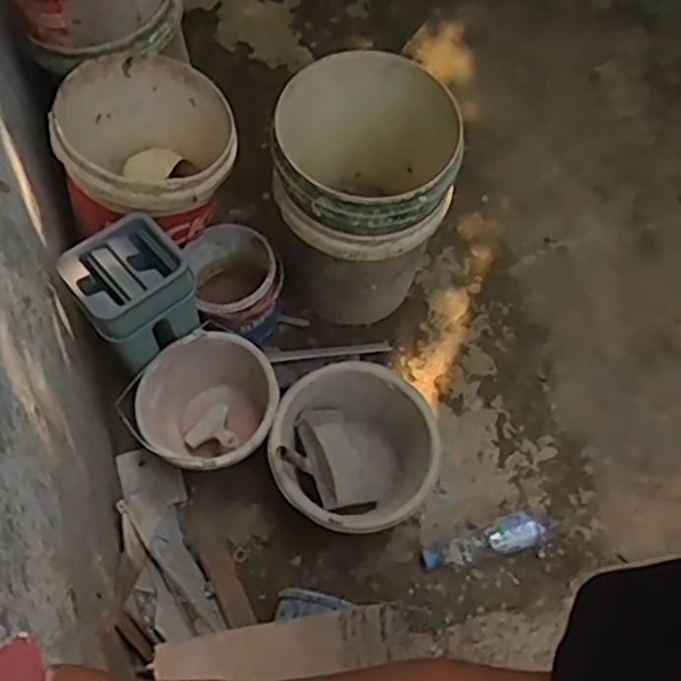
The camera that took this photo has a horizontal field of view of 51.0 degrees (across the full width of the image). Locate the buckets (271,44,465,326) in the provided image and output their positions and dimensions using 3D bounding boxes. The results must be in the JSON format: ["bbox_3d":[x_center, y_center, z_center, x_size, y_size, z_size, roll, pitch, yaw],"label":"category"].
[{"bbox_3d":[0.030,-0.241,1.384,0.315,0.512,0.302,1,66,-2],"label":"buckets"}]

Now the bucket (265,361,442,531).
[{"bbox_3d":[0.022,0.209,1.306,0.279,0.242,0.280,1,66,-2],"label":"bucket"}]

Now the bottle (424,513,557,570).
[{"bbox_3d":[0.285,0.373,1.338,0.267,0.062,0.059,-12,67,-8],"label":"bottle"}]

